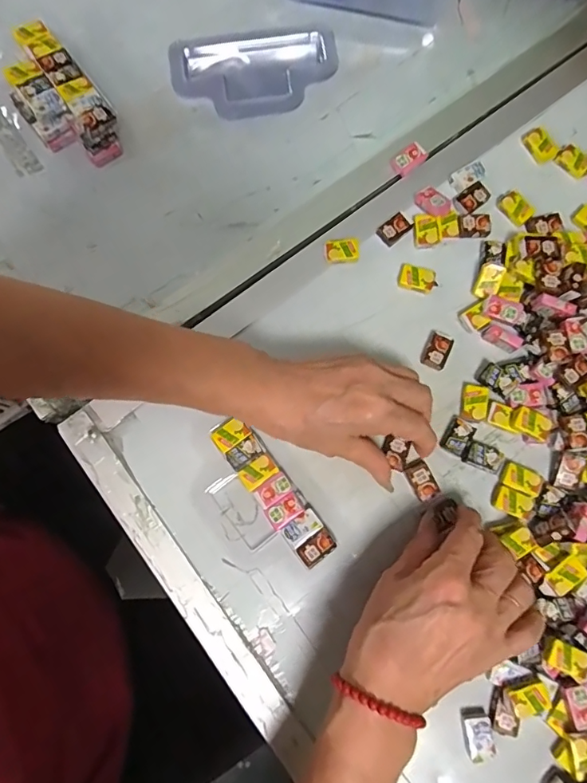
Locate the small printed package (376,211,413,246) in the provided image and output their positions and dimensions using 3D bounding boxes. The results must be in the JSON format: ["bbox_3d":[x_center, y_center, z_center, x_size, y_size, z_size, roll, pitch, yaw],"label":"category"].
[{"bbox_3d":[0.082,-0.130,0.385,0.029,0.008,0.018,-39,81,-7],"label":"small printed package"}]

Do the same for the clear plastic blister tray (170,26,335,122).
[{"bbox_3d":[-0.031,-0.268,0.410,0.138,0.014,0.071,-11,79,-2],"label":"clear plastic blister tray"}]

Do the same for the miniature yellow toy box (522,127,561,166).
[{"bbox_3d":[0.202,-0.202,0.398,0.018,0.008,0.030,-32,80,-6],"label":"miniature yellow toy box"}]

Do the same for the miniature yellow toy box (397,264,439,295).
[{"bbox_3d":[0.096,-0.087,0.375,0.030,0.006,0.019,12,79,3],"label":"miniature yellow toy box"}]

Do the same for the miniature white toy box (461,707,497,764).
[{"bbox_3d":[0.119,0.222,0.312,0.017,0.006,0.028,-9,78,-1],"label":"miniature white toy box"}]

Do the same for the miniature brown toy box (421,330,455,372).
[{"bbox_3d":[0.109,-0.030,0.366,0.019,0.007,0.027,29,80,6],"label":"miniature brown toy box"}]

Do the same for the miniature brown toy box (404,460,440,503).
[{"bbox_3d":[0.092,0.065,0.347,0.016,0.008,0.026,-24,79,-4],"label":"miniature brown toy box"}]

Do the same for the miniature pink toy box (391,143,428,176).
[{"bbox_3d":[0.095,-0.190,0.396,0.027,0.012,0.016,-34,80,-6],"label":"miniature pink toy box"}]

